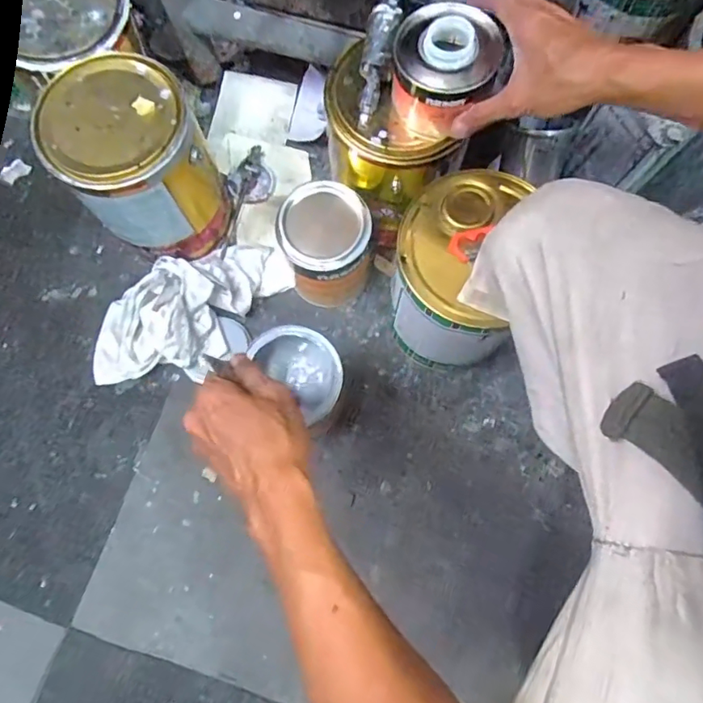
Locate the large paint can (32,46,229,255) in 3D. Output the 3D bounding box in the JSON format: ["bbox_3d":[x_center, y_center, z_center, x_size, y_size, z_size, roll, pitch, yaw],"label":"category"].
[{"bbox_3d":[-0.251,-0.220,0.634,0.150,0.194,0.154,0,77,-1],"label":"large paint can"}]

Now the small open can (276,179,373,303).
[{"bbox_3d":[-0.030,-0.127,0.643,0.106,0.144,0.099,0,77,-1],"label":"small open can"}]

